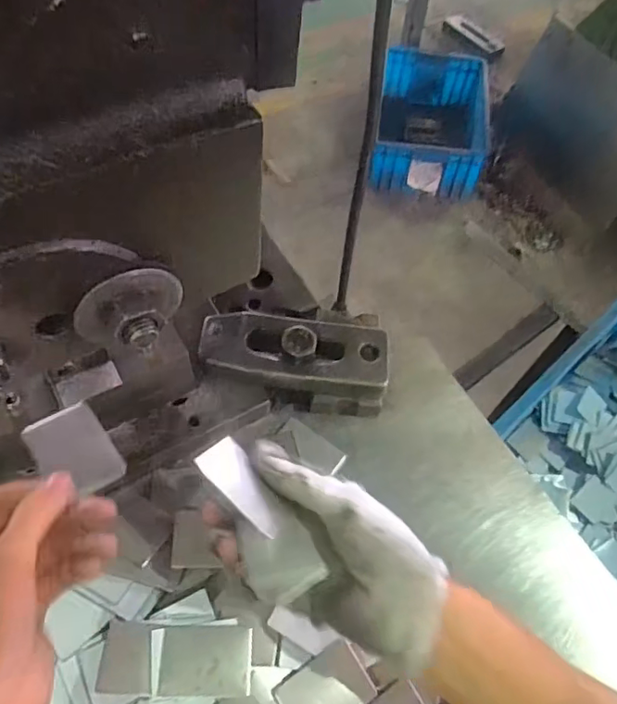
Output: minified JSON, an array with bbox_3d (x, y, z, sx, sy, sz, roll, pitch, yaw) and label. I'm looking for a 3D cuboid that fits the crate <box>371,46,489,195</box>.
[{"bbox_3d":[0.363,-0.697,1.675,0.321,0.158,0.532,9,61,1],"label":"crate"}]

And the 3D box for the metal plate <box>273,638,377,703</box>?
[{"bbox_3d":[0.010,0.189,0.310,0.049,0.006,0.035,-29,67,-18],"label":"metal plate"}]

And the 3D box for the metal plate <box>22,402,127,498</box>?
[{"bbox_3d":[-0.123,0.052,0.292,0.035,0.008,0.049,-34,69,-21],"label":"metal plate"}]

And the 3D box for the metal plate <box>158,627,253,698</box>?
[{"bbox_3d":[-0.056,0.170,0.306,0.048,0.004,0.033,2,61,-3],"label":"metal plate"}]

